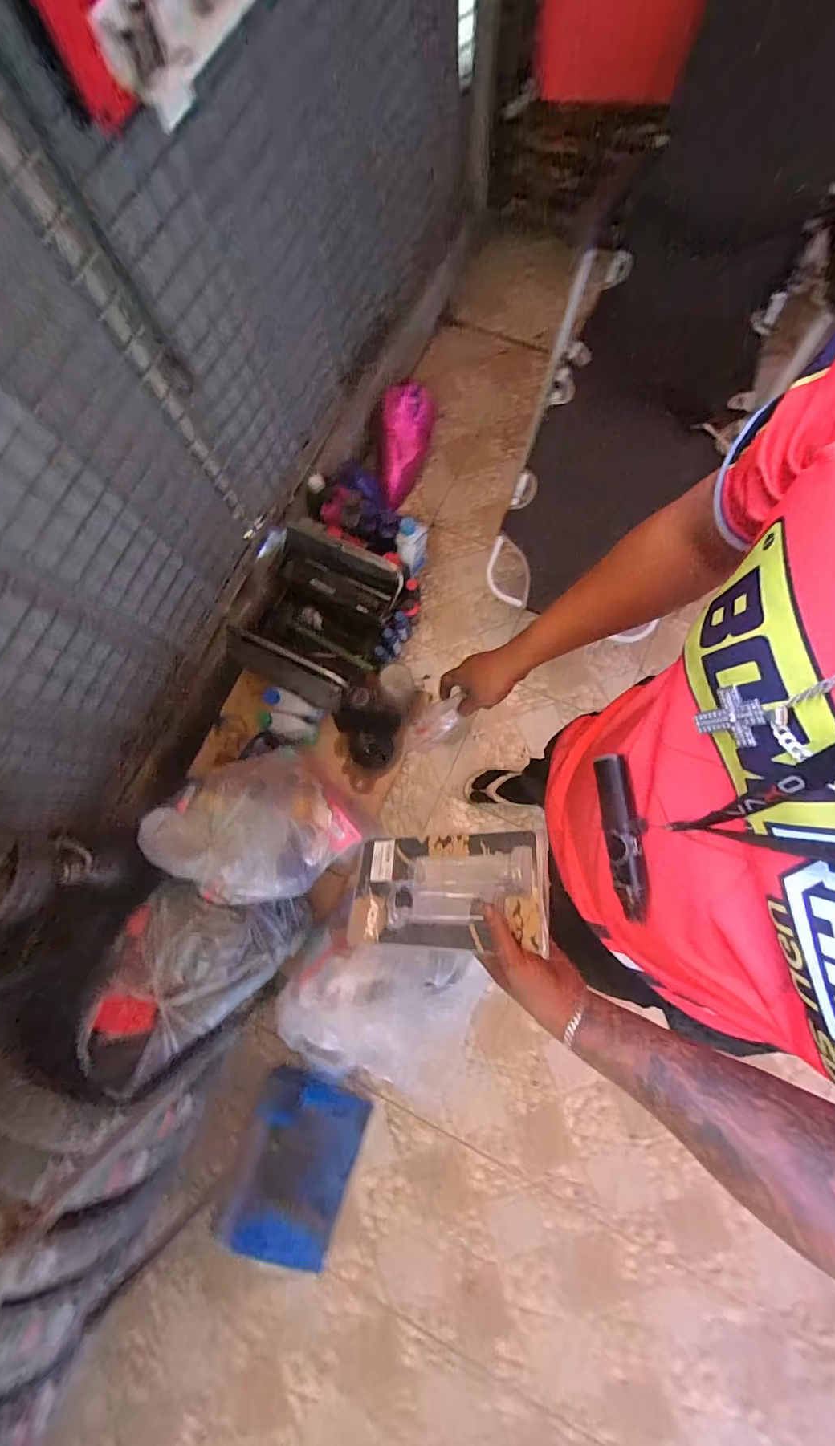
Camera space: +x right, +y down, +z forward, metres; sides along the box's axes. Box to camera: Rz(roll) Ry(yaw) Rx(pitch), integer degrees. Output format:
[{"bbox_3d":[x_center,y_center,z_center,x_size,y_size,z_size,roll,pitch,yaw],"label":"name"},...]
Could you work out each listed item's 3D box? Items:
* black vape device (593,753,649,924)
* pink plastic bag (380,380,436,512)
[{"bbox_3d":[0.150,0.083,0.334,0.022,0.025,0.118,-9,79,1],"label":"black vape device"},{"bbox_3d":[-0.059,-0.905,1.510,0.158,0.177,0.427,14,92,5],"label":"pink plastic bag"}]

